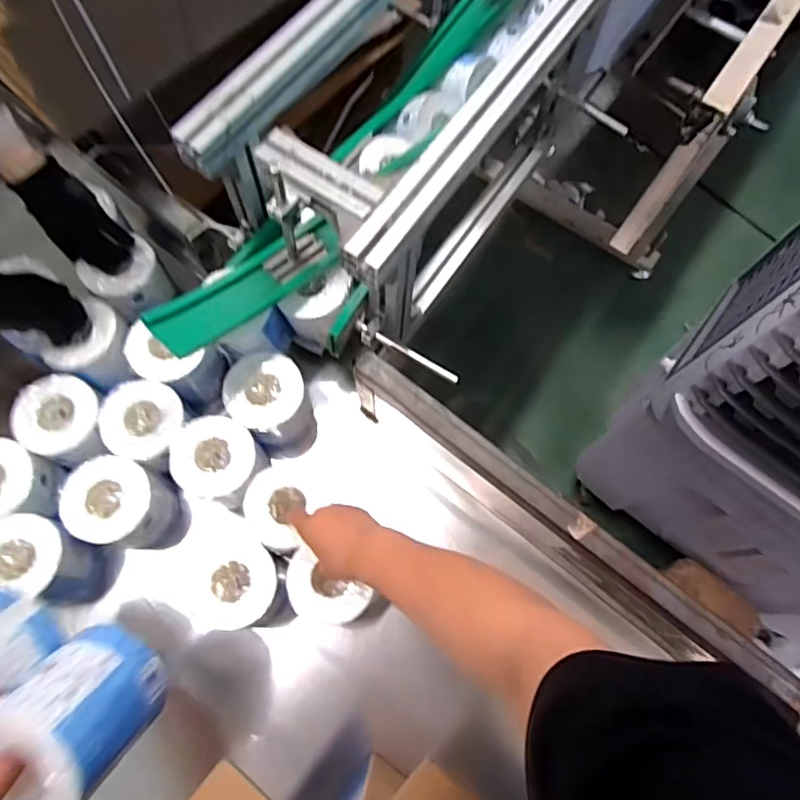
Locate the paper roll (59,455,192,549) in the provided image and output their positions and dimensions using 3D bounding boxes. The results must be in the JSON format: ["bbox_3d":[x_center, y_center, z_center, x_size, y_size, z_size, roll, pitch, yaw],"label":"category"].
[{"bbox_3d":[-0.333,0.131,0.691,0.101,0.128,0.092,1,71,-2],"label":"paper roll"}]

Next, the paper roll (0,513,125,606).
[{"bbox_3d":[-0.408,0.189,0.659,0.114,0.118,0.088,8,70,1],"label":"paper roll"}]

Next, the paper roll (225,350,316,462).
[{"bbox_3d":[-0.165,0.012,0.736,0.093,0.130,0.100,1,71,-2],"label":"paper roll"}]

